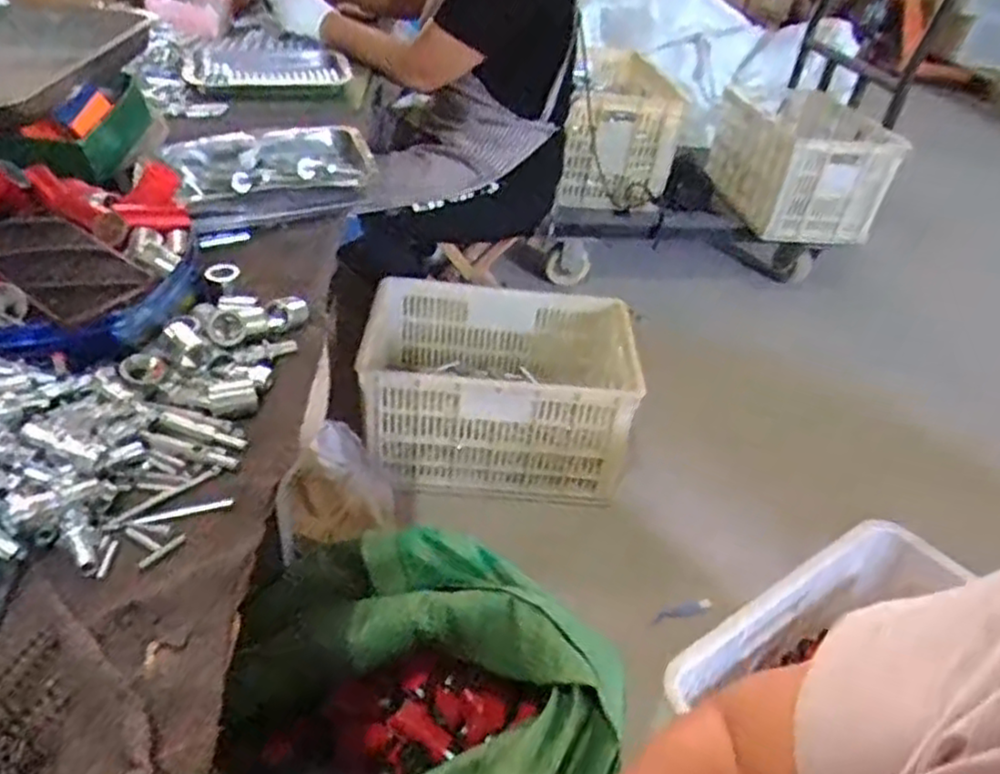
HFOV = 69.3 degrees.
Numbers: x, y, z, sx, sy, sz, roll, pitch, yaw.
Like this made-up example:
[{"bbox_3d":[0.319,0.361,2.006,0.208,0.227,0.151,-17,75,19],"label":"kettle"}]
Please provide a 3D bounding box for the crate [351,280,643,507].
[{"bbox_3d":[0.001,0.004,1.359,0.496,0.254,0.345,1,38,-9],"label":"crate"}]

